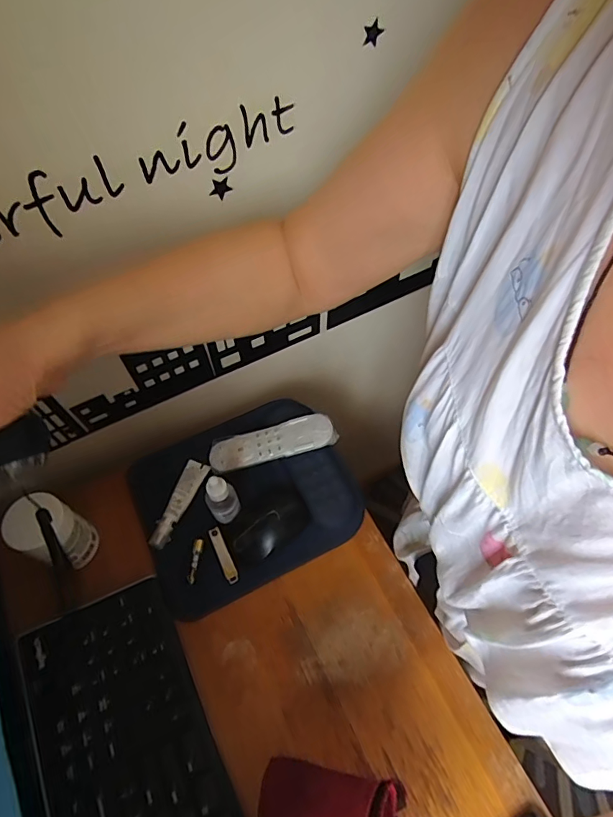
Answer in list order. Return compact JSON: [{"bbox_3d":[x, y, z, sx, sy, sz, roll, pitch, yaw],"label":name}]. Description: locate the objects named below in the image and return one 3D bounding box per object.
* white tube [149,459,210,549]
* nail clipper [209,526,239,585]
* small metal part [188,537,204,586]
[{"bbox_3d":[-0.145,0.108,0.547,0.025,0.015,0.107,14,61,9],"label":"white tube"},{"bbox_3d":[-0.089,0.157,0.515,0.013,0.010,0.060,-22,61,-12],"label":"nail clipper"},{"bbox_3d":[-0.119,0.163,0.512,0.011,0.005,0.046,4,59,3],"label":"small metal part"}]

